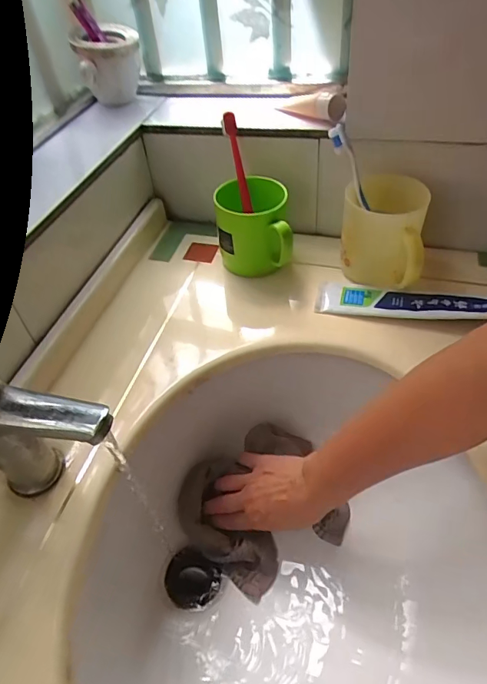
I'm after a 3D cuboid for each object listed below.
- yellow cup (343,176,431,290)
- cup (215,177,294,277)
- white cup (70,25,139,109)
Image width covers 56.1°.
[{"bbox_3d":[0.155,-0.120,0.519,0.085,0.099,0.111,5,48,12],"label":"yellow cup"},{"bbox_3d":[0.011,-0.135,0.551,0.083,0.093,0.101,-6,46,2],"label":"cup"},{"bbox_3d":[-0.173,-0.358,0.599,0.081,0.077,0.078,-11,48,-6],"label":"white cup"}]

